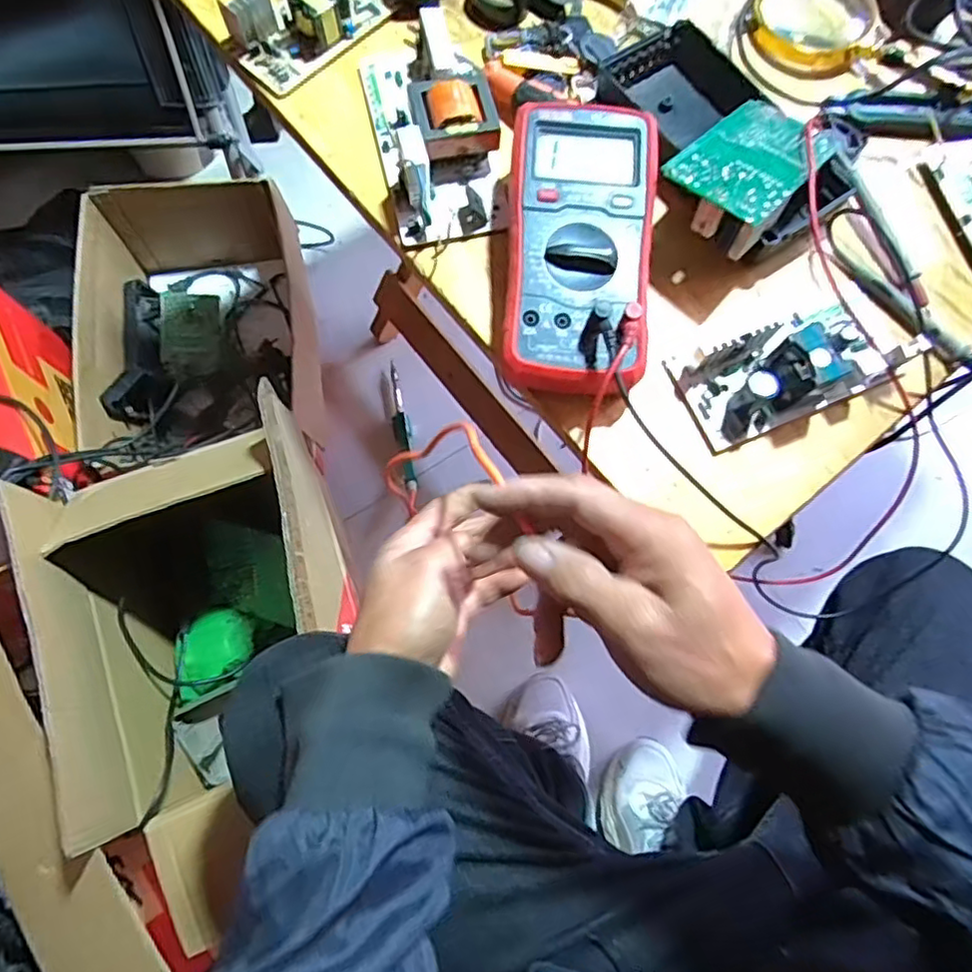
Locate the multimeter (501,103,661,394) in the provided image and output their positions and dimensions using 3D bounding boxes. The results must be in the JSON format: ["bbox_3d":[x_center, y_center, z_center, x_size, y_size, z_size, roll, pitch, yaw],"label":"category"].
[{"bbox_3d":[0.057,-0.143,0.396,0.088,0.047,0.182,4,74,-1],"label":"multimeter"}]

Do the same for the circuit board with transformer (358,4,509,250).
[{"bbox_3d":[-0.036,-0.248,0.441,0.081,0.042,0.165,-13,75,-6],"label":"circuit board with transformer"}]

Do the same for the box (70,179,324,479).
[{"bbox_3d":[-0.389,-0.211,0.890,0.255,0.163,0.426,-8,74,-5],"label":"box"}]

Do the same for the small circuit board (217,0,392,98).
[{"bbox_3d":[-0.130,-0.346,0.468,0.065,0.033,0.120,43,77,10],"label":"small circuit board"}]

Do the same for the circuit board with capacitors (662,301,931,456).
[{"bbox_3d":[0.194,-0.081,0.398,0.141,0.044,0.066,-22,76,-8],"label":"circuit board with capacitors"}]

